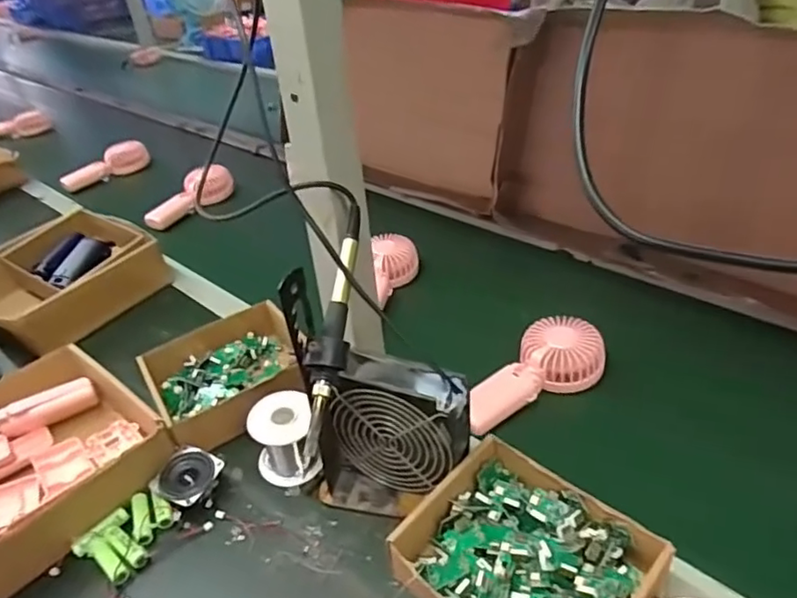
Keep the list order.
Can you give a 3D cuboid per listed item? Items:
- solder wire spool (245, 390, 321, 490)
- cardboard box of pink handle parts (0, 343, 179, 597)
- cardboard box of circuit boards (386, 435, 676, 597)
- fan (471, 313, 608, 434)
[{"bbox_3d":[-0.109,0.132,0.575,0.061,0.062,0.061,-12,35,-8],"label":"solder wire spool"},{"bbox_3d":[-0.361,0.160,0.588,0.225,0.069,0.209,25,46,37],"label":"cardboard box of pink handle parts"},{"bbox_3d":[0.094,0.199,0.454,0.165,0.043,0.146,25,45,36],"label":"cardboard box of circuit boards"},{"bbox_3d":[0.146,0.083,0.637,0.159,0.057,0.086,-29,41,-29],"label":"fan"}]

